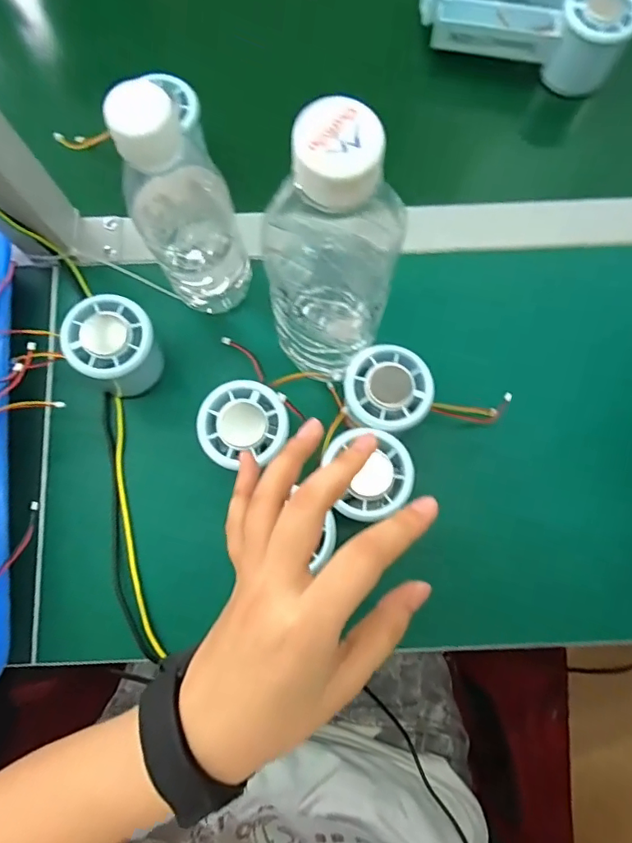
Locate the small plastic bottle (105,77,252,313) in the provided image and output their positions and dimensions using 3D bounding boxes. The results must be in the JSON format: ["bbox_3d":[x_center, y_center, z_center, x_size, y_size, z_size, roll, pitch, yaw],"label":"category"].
[{"bbox_3d":[-0.081,-0.129,0.319,0.059,0.180,0.052,-30,80,-5],"label":"small plastic bottle"}]

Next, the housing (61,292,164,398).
[{"bbox_3d":[-0.137,-0.051,0.363,0.053,0.066,0.050,0,78,0],"label":"housing"}]

